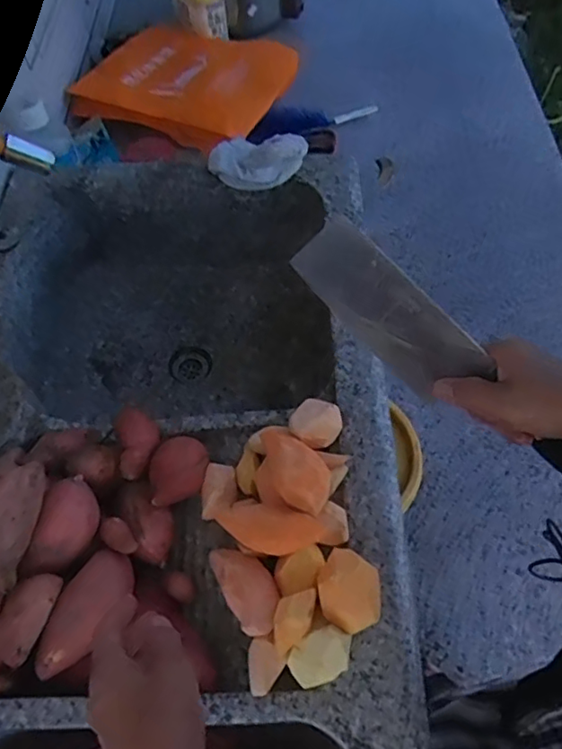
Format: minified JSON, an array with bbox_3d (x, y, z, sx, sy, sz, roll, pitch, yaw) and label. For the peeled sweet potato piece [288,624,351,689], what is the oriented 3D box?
[{"bbox_3d":[0.035,0.249,0.516,0.059,0.038,0.045,-23,59,-10],"label":"peeled sweet potato piece"}]

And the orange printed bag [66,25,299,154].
[{"bbox_3d":[-0.183,-0.595,1.173,0.379,0.053,0.346,19,61,15],"label":"orange printed bag"}]

